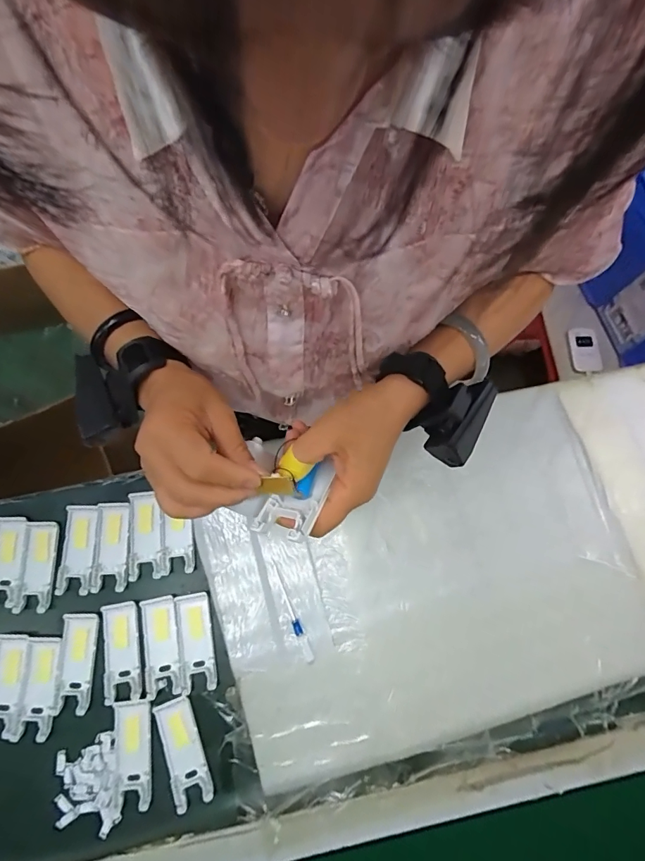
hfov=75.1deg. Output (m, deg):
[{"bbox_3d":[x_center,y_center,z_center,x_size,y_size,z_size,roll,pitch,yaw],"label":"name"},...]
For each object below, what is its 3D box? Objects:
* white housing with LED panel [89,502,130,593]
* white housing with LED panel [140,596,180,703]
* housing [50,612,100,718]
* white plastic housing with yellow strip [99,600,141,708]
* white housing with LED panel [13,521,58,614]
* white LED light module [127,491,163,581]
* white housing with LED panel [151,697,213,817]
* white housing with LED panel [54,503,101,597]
[{"bbox_3d":[-0.263,0.143,0.519,0.040,0.010,0.104,-3,75,0],"label":"white housing with LED panel"},{"bbox_3d":[-0.192,0.253,0.495,0.040,0.005,0.104,-10,75,-2],"label":"white housing with LED panel"},{"bbox_3d":[-0.288,0.269,0.489,0.043,0.007,0.105,1,75,1],"label":"housing"},{"bbox_3d":[-0.237,0.257,0.491,0.044,0.007,0.103,-8,75,-2],"label":"white plastic housing with yellow strip"},{"bbox_3d":[-0.350,0.166,0.514,0.040,0.006,0.104,0,75,0],"label":"white housing with LED panel"},{"bbox_3d":[-0.223,0.130,0.527,0.040,0.008,0.103,-5,75,-1],"label":"white LED light module"},{"bbox_3d":[-0.156,0.356,0.467,0.038,0.005,0.106,-20,76,-5],"label":"white housing with LED panel"},{"bbox_3d":[-0.302,0.146,0.516,0.041,0.010,0.103,2,75,1],"label":"white housing with LED panel"}]

